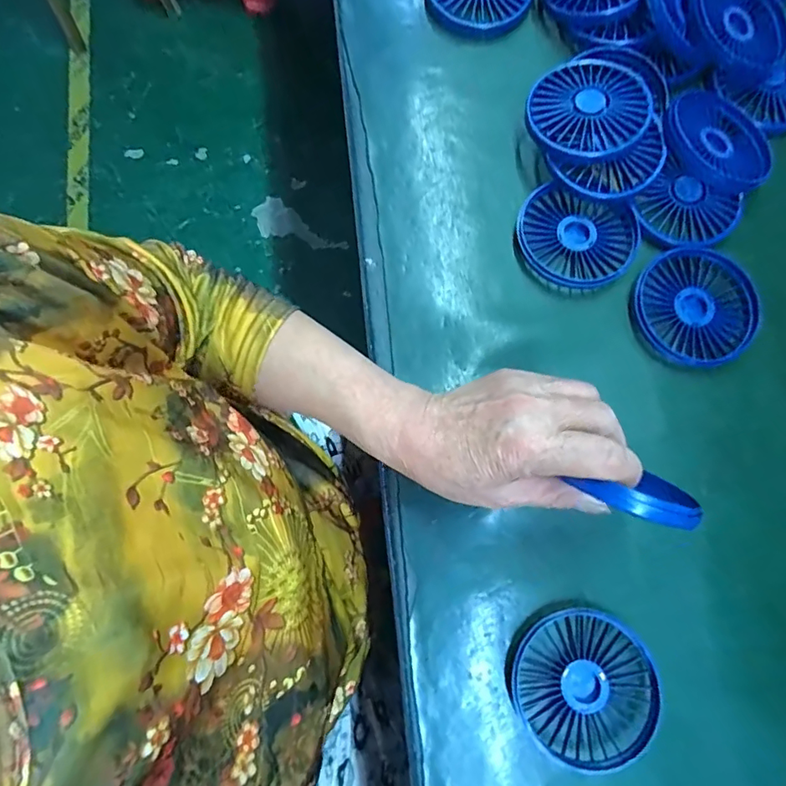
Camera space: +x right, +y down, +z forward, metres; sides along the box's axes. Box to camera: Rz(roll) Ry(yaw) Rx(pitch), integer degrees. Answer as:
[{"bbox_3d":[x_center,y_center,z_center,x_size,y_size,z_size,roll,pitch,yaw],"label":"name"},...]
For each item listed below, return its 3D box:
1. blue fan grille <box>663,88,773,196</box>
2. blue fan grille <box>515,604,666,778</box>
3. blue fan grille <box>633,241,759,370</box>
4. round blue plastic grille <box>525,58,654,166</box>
[{"bbox_3d":[0.250,-0.195,0.388,0.086,0.018,0.080,0,79,0],"label":"blue fan grille"},{"bbox_3d":[0.119,0.182,0.313,0.086,0.021,0.081,0,79,0],"label":"blue fan grille"},{"bbox_3d":[0.225,-0.064,0.372,0.084,0.013,0.086,0,79,0],"label":"blue fan grille"},{"bbox_3d":[0.146,-0.213,0.375,0.087,0.008,0.088,-2,76,8],"label":"round blue plastic grille"}]

